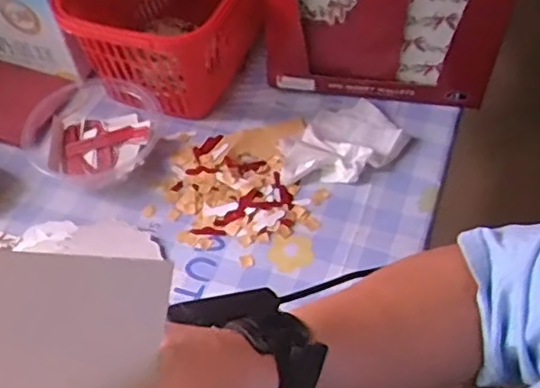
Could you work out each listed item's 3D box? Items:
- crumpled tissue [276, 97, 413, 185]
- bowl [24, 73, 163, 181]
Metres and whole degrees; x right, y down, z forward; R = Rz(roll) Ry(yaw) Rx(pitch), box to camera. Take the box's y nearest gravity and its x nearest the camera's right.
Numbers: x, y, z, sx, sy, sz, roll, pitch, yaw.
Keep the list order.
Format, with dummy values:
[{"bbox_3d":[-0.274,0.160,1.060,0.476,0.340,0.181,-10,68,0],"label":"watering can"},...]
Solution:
[{"bbox_3d":[0.060,-0.042,0.551,0.115,0.018,0.081,-38,60,-23],"label":"crumpled tissue"},{"bbox_3d":[-0.157,-0.055,0.557,0.114,0.043,0.109,-1,53,2],"label":"bowl"}]

